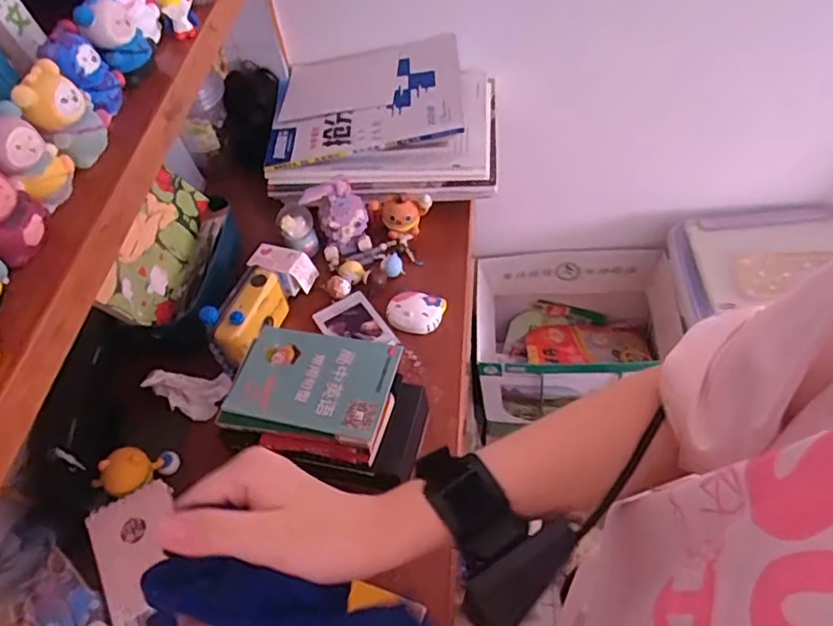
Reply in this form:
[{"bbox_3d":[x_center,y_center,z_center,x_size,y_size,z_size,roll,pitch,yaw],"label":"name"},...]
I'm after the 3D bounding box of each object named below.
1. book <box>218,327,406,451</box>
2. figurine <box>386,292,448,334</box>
[{"bbox_3d":[-0.097,0.062,0.565,0.147,0.017,0.105,6,54,12],"label":"book"},{"bbox_3d":[-0.001,-0.002,0.712,0.063,0.017,0.048,9,55,13],"label":"figurine"}]

